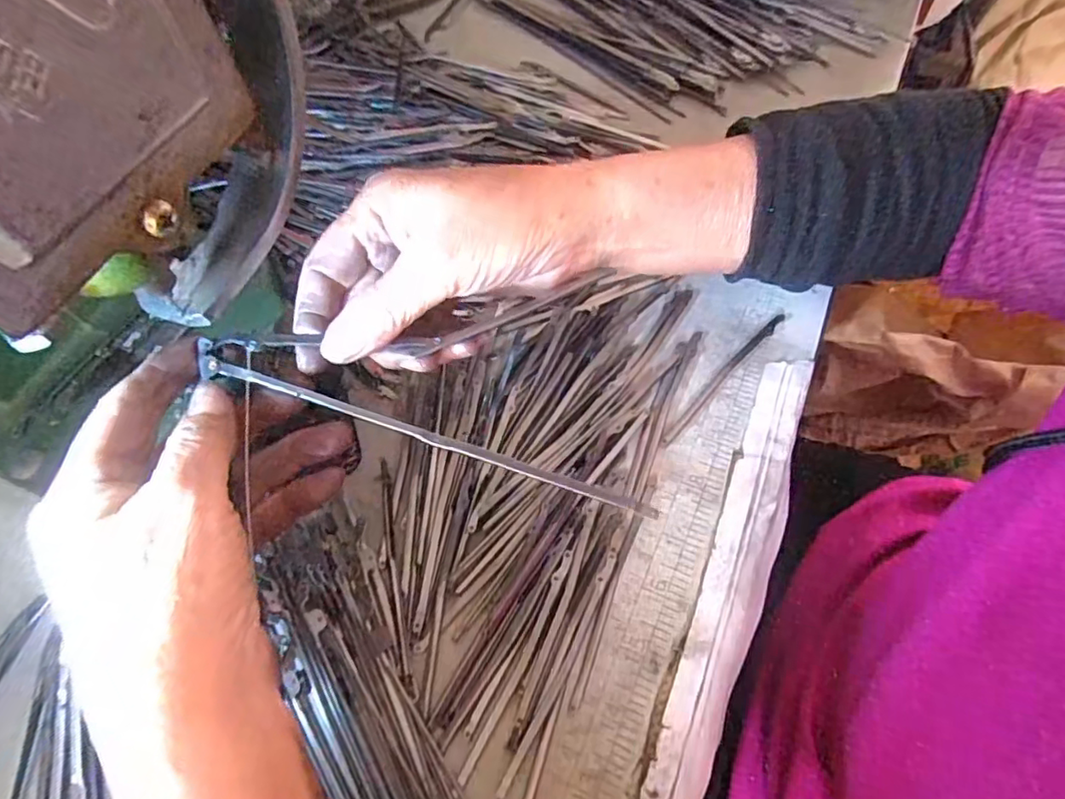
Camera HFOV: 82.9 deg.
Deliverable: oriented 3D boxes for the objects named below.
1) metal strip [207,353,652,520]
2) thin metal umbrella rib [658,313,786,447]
[{"bbox_3d":[-0.037,0.016,0.233,0.181,0.004,0.005,19,64,-4],"label":"metal strip"},{"bbox_3d":[0.094,-0.012,0.294,0.005,0.004,0.098,40,71,20],"label":"thin metal umbrella rib"}]

